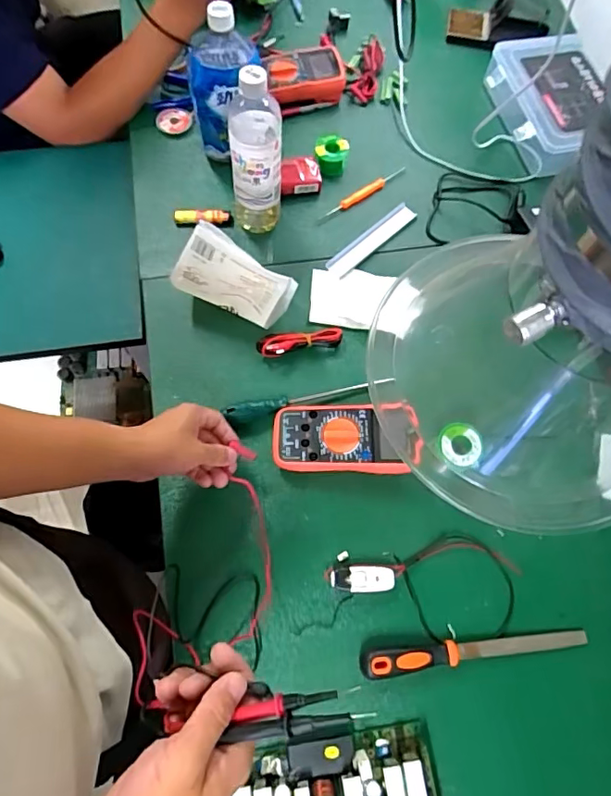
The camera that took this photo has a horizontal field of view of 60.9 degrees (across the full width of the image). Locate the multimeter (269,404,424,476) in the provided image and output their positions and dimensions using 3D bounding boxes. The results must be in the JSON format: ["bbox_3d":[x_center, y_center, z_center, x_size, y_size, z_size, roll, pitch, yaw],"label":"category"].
[{"bbox_3d":[0.048,0.050,0.631,0.170,0.042,0.080,1,70,0],"label":"multimeter"}]

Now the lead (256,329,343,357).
[{"bbox_3d":[-0.007,-0.074,0.682,0.112,0.026,0.025,-11,71,-4],"label":"lead"}]

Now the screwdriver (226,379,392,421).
[{"bbox_3d":[0.006,-0.003,0.659,0.216,0.029,0.019,-14,71,-5],"label":"screwdriver"}]

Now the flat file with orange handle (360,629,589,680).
[{"bbox_3d":[0.187,0.274,0.566,0.253,0.027,0.026,-7,71,-3],"label":"flat file with orange handle"}]

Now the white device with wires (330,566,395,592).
[{"bbox_3d":[0.065,0.206,0.590,0.072,0.015,0.028,-1,70,-1],"label":"white device with wires"}]

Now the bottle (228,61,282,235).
[{"bbox_3d":[-0.065,-0.304,0.659,0.068,0.229,0.063,-2,70,-1],"label":"bottle"}]

